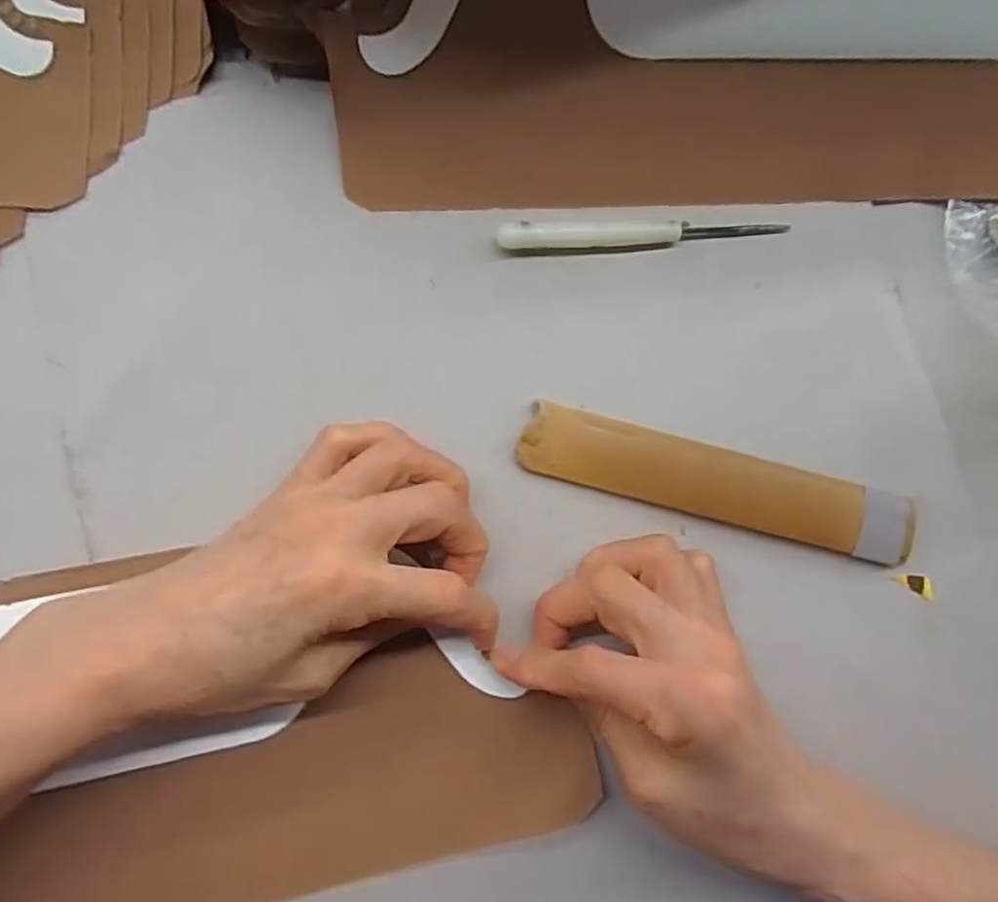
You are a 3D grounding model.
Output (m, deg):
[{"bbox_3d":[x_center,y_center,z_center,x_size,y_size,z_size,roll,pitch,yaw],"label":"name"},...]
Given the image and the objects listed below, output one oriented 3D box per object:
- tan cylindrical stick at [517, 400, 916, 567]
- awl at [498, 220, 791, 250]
[{"bbox_3d":[0.094,0.015,0.307,0.170,0.011,0.029,15,84,-6],"label":"tan cylindrical stick"},{"bbox_3d":[0.064,-0.095,0.316,0.128,0.014,0.010,-3,86,-8],"label":"awl"}]

